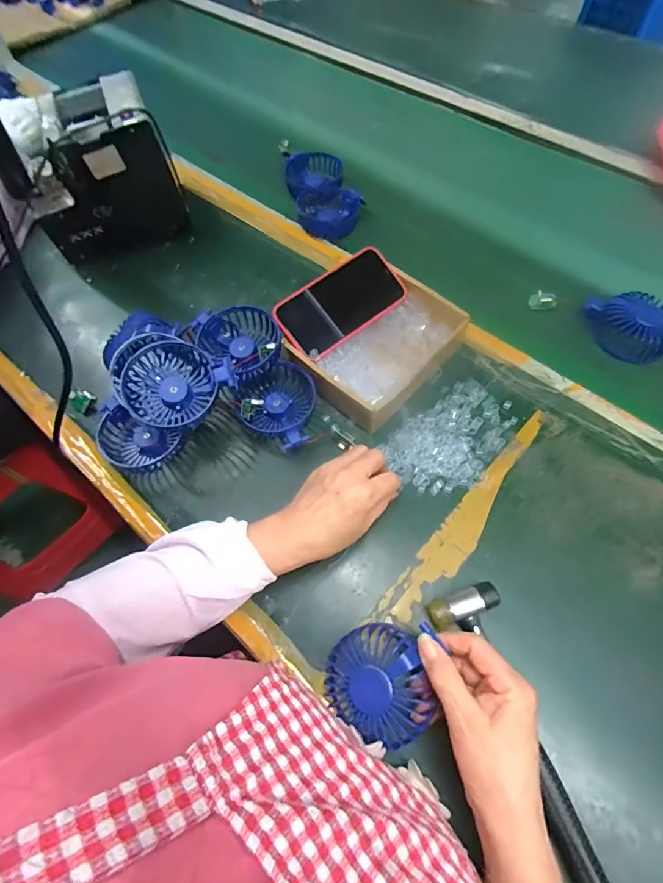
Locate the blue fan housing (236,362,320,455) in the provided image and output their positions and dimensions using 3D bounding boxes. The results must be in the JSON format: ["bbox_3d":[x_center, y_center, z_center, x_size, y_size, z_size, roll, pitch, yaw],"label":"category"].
[{"bbox_3d":[-0.057,-0.040,0.483,0.086,0.037,0.104,-33,67,-11],"label":"blue fan housing"}]

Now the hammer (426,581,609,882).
[{"bbox_3d":[0.159,0.239,0.336,0.061,0.025,0.242,-21,65,-6],"label":"hammer"}]

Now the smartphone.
[{"bbox_3d":[0.012,-0.161,0.492,0.151,0.017,0.079,-39,92,-11],"label":"smartphone"}]

